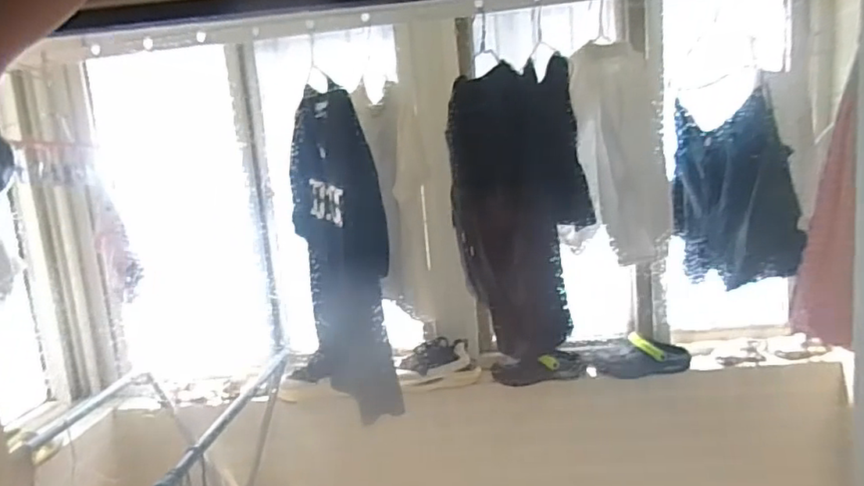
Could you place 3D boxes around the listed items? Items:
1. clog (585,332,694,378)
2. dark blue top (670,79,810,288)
[{"bbox_3d":[0.611,0.332,1.740,0.277,0.110,0.097,-1,11,24],"label":"clog"},{"bbox_3d":[0.622,-0.111,1.242,0.035,0.380,0.345,-5,-5,-12],"label":"dark blue top"}]

